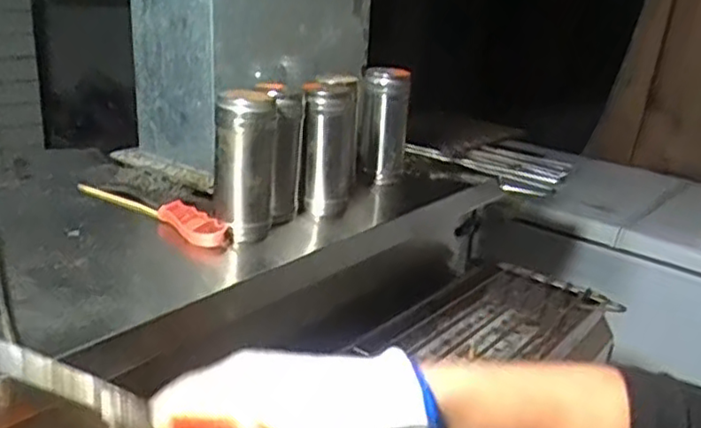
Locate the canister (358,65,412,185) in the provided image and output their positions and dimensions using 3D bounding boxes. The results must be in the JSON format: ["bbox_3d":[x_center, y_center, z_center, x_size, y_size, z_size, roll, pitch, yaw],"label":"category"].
[{"bbox_3d":[0.047,-0.126,0.944,0.062,0.154,0.053,7,21,5],"label":"canister"}]

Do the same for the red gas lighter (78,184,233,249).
[{"bbox_3d":[-0.224,-0.009,0.763,0.240,0.029,0.036,21,26,35],"label":"red gas lighter"}]

